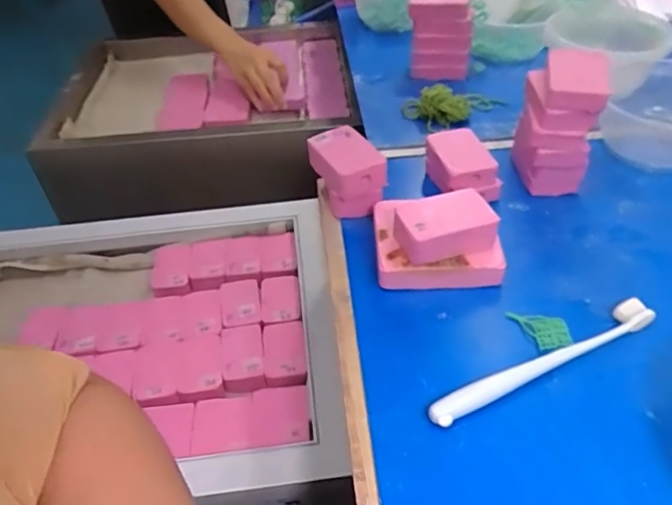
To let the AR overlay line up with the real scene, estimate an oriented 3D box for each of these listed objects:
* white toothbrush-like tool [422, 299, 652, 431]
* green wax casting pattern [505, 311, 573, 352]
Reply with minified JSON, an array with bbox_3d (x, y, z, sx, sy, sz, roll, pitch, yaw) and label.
[{"bbox_3d":[0.141,0.074,0.377,0.179,0.013,0.019,-21,45,-17],"label":"white toothbrush-like tool"},{"bbox_3d":[0.150,0.053,0.405,0.032,0.005,0.044,-18,44,-14],"label":"green wax casting pattern"}]

